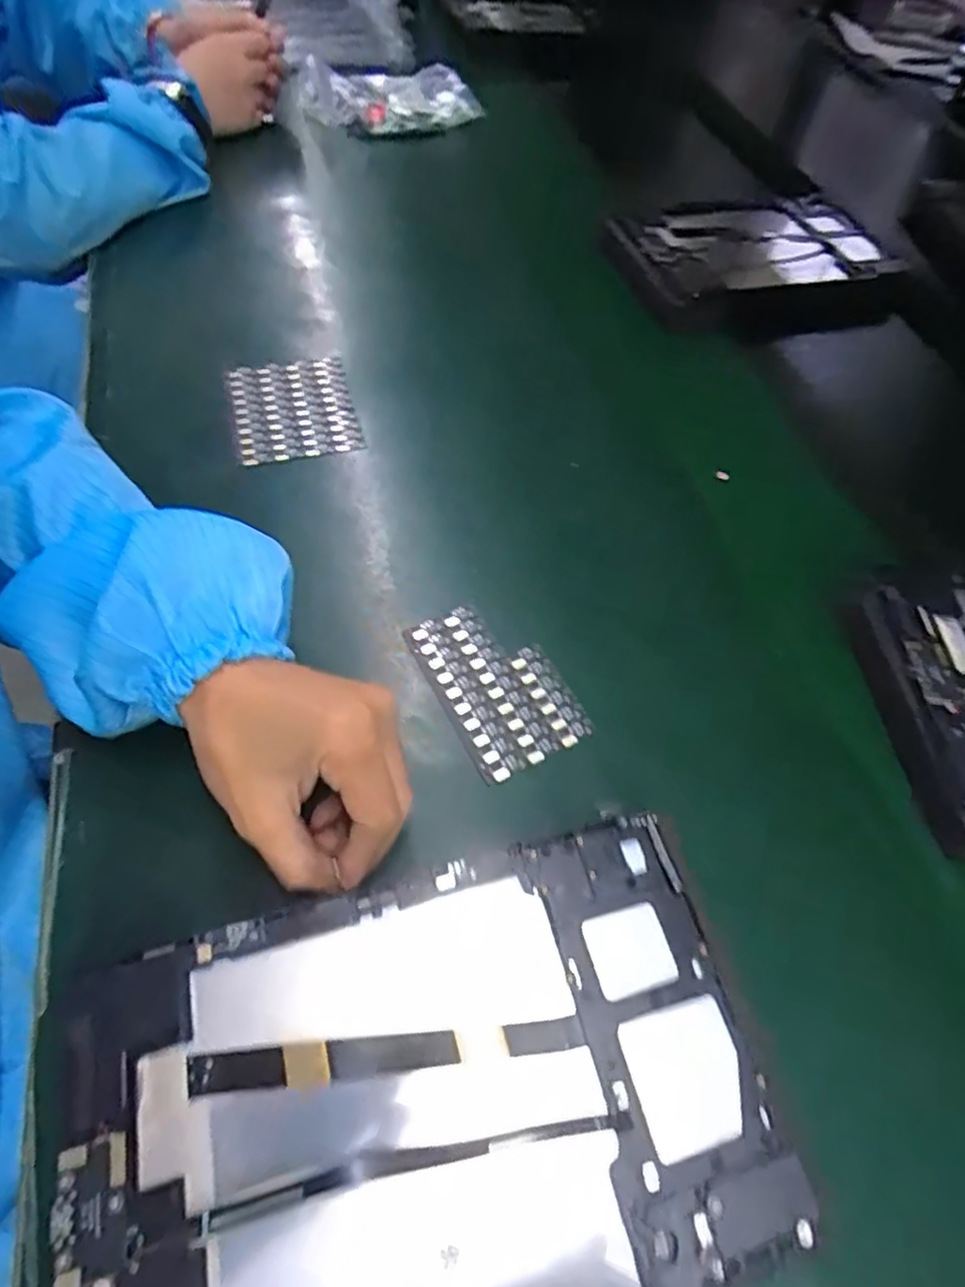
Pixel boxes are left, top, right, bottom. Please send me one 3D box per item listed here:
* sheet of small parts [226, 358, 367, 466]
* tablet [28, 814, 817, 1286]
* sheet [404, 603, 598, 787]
[{"bbox_3d":[-0.132,-0.163,0.462,0.080,0.009,0.093,-13,59,-13],"label":"sheet of small parts"},{"bbox_3d":[-0.025,0.164,0.236,0.244,0.017,0.147,-11,58,-12],"label":"tablet"},{"bbox_3d":[0.007,0.020,0.351,0.061,0.006,0.097,-23,61,-19],"label":"sheet"}]

